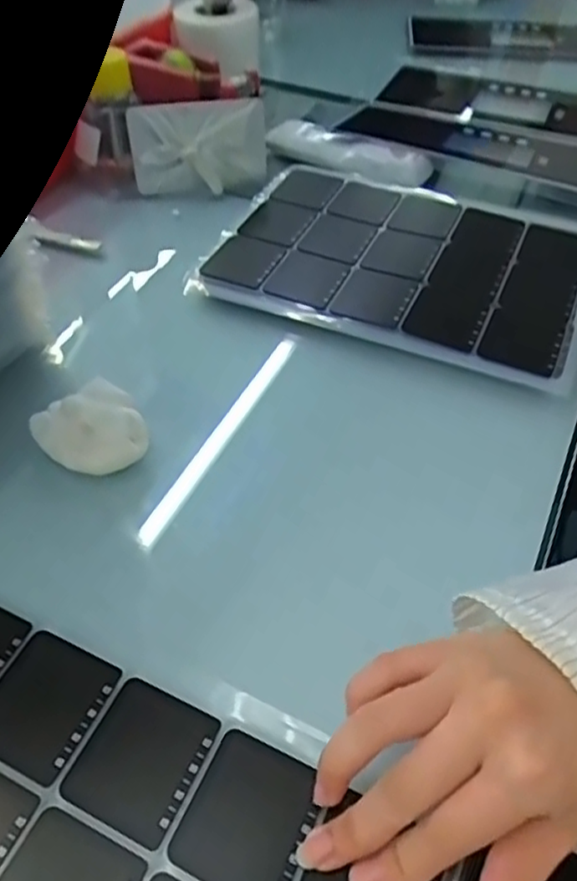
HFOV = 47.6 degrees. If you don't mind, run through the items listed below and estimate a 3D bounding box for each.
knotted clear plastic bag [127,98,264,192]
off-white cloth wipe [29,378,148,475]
[{"bbox_3d":[-0.077,-0.260,0.582,0.119,0.074,0.035,-9,50,-10],"label":"knotted clear plastic bag"},{"bbox_3d":[-0.115,-0.008,0.375,0.058,0.036,0.041,-21,53,-19],"label":"off-white cloth wipe"}]

